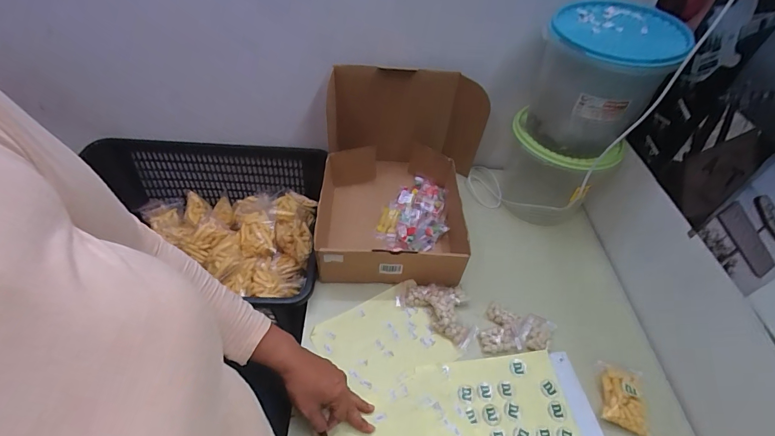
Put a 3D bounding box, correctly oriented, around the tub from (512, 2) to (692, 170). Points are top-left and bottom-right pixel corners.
[{"bbox_3d":[0.367,-0.239,0.679,0.206,0.219,0.202,23,50,14],"label":"tub"}]

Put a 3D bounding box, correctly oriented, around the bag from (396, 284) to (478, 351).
[{"bbox_3d":[0.097,0.154,0.657,0.145,0.032,0.086,30,52,20],"label":"bag"}]

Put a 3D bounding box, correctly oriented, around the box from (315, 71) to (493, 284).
[{"bbox_3d":[0.036,-0.086,0.725,0.338,0.234,0.382,5,48,-1],"label":"box"}]

